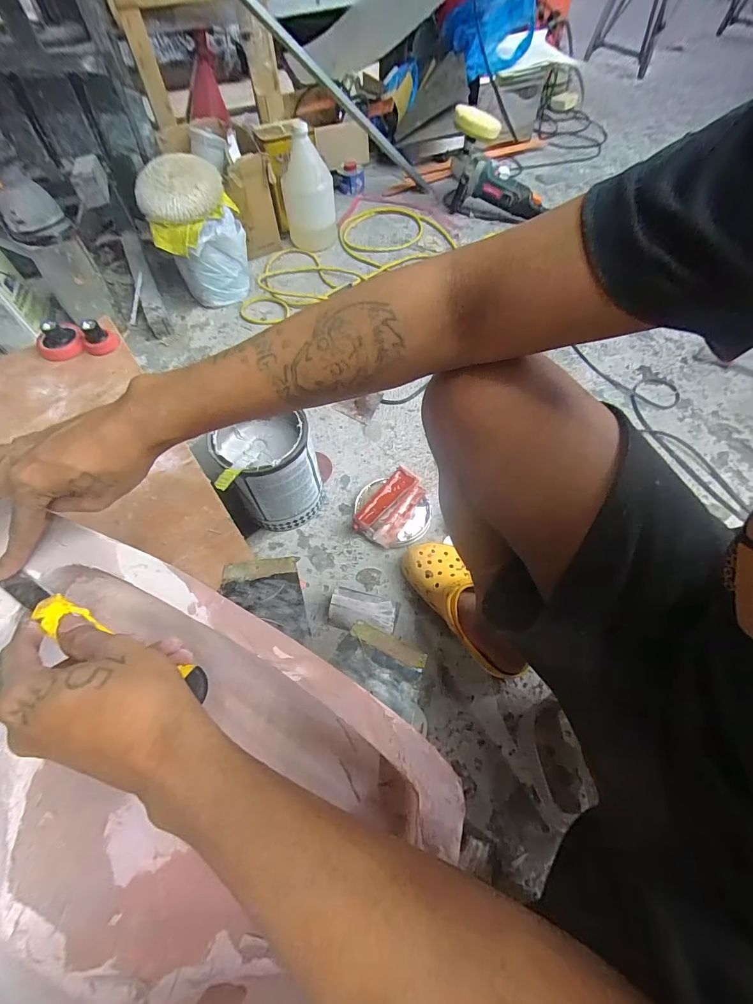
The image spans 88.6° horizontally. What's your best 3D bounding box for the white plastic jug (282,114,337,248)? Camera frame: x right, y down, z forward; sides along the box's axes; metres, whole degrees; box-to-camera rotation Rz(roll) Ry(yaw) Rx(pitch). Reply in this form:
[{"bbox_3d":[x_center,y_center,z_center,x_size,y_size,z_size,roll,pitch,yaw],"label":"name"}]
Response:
[{"bbox_3d":[-0.198,-0.923,1.140,0.145,0.267,0.149,-5,60,-2],"label":"white plastic jug"}]

